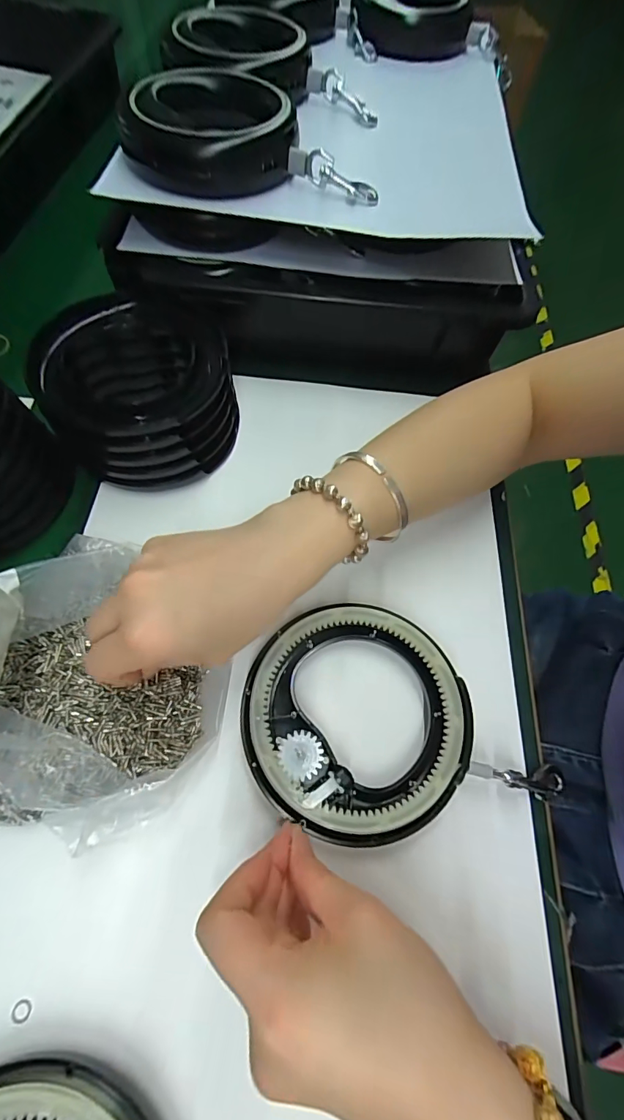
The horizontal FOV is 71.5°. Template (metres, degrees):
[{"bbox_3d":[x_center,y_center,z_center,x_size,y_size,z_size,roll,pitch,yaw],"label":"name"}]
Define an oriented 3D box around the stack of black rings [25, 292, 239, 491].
[{"bbox_3d":[-0.124,-0.128,0.322,0.126,0.068,0.132,-10,65,-6],"label":"stack of black rings"}]

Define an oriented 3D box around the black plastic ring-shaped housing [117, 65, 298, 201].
[{"bbox_3d":[-0.075,-0.319,0.323,0.124,0.034,0.109,-23,68,-12],"label":"black plastic ring-shaped housing"}]

